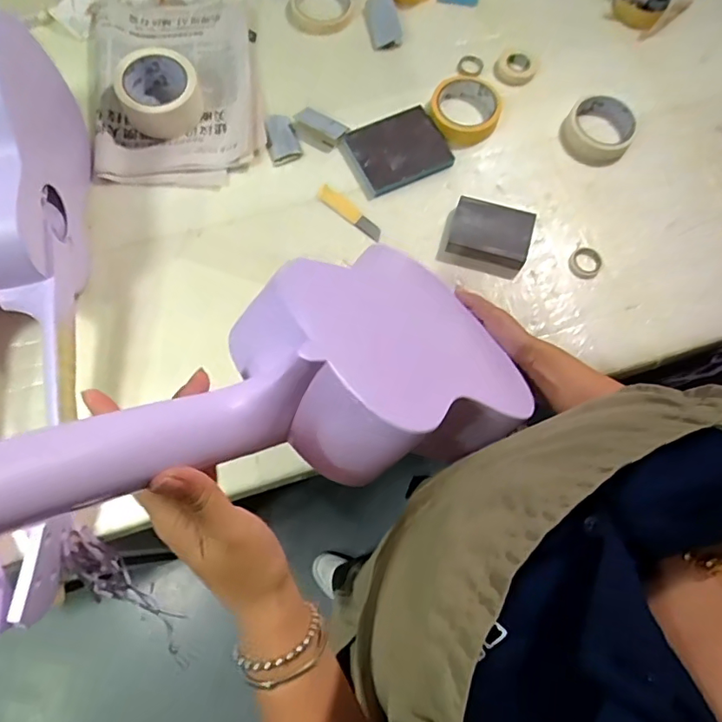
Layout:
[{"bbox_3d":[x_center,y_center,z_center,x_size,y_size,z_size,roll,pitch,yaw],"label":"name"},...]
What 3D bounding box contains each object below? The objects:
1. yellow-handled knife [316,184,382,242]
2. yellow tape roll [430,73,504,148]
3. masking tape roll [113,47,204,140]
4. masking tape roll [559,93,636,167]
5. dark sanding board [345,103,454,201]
[{"bbox_3d":[-0.013,-0.187,0.667,0.095,0.014,0.021,40,75,11],"label":"yellow-handled knife"},{"bbox_3d":[0.134,-0.323,0.684,0.089,0.029,0.093,1,71,-2],"label":"yellow tape roll"},{"bbox_3d":[-0.260,-0.344,0.677,0.090,0.058,0.086,1,71,-2],"label":"masking tape roll"},{"bbox_3d":[0.303,-0.296,0.679,0.085,0.032,0.089,1,71,-2],"label":"masking tape roll"},{"bbox_3d":[0.046,-0.271,0.679,0.119,0.028,0.096,-22,74,-9],"label":"dark sanding board"}]

